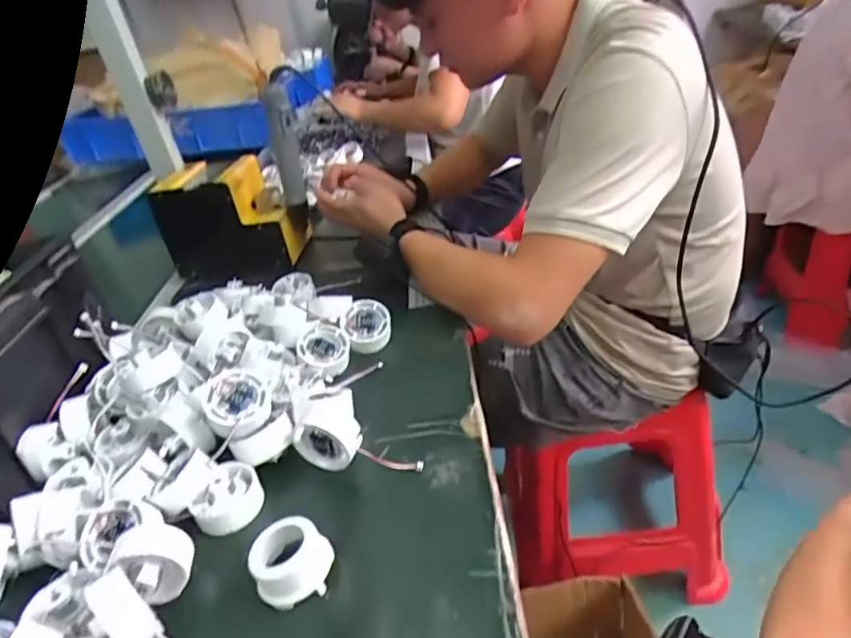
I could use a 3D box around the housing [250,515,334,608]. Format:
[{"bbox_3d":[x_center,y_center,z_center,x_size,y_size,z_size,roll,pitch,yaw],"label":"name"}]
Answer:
[{"bbox_3d":[-0.092,0.169,0.398,0.055,0.035,0.051,-9,31,6],"label":"housing"}]

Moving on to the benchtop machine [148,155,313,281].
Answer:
[{"bbox_3d":[-0.289,-0.148,0.865,0.203,0.144,0.107,-8,31,6],"label":"benchtop machine"}]

